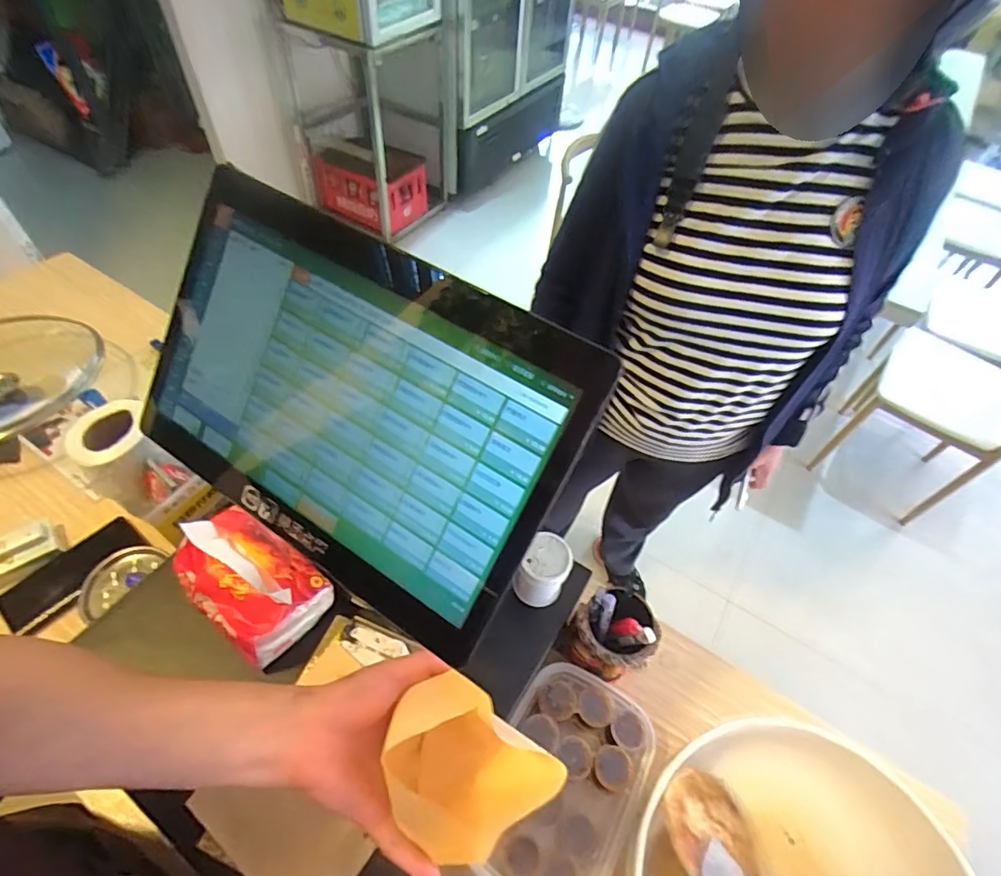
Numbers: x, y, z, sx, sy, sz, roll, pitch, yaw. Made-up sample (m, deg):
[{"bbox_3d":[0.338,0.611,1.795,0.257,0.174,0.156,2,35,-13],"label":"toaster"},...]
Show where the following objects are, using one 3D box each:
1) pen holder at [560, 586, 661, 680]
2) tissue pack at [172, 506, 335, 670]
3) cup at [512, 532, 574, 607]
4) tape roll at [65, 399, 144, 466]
[{"bbox_3d":[0.126,0.236,0.605,0.089,0.116,0.081,2,53,-3],"label":"pen holder"},{"bbox_3d":[-0.259,0.144,0.530,0.148,0.060,0.102,34,58,19],"label":"tissue pack"},{"bbox_3d":[0.047,0.144,0.564,0.052,0.074,0.058,30,57,17],"label":"cup"},{"bbox_3d":[-0.485,-0.007,0.644,0.076,0.023,0.095,30,57,17],"label":"tape roll"}]

